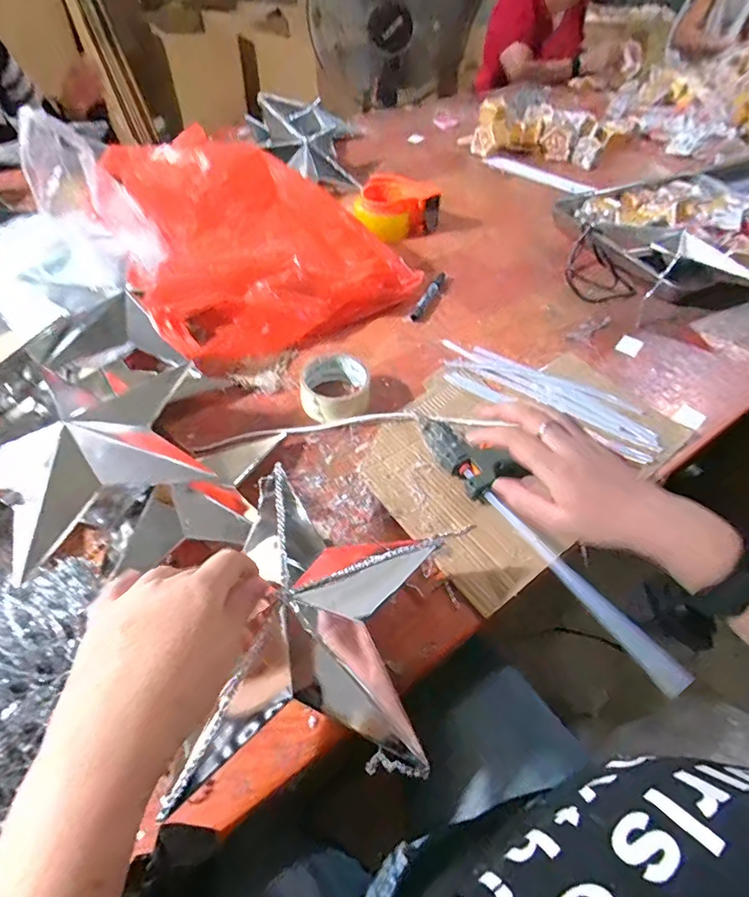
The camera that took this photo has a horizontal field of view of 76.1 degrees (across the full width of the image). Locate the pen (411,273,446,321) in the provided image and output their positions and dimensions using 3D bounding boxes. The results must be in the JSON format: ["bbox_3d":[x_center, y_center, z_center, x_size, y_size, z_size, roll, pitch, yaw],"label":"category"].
[{"bbox_3d":[0.087,-0.242,0.757,0.016,0.016,0.124,21,52,13],"label":"pen"}]

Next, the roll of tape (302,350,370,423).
[{"bbox_3d":[-0.049,-0.074,0.596,0.082,0.043,0.083,2,50,-2],"label":"roll of tape"}]

